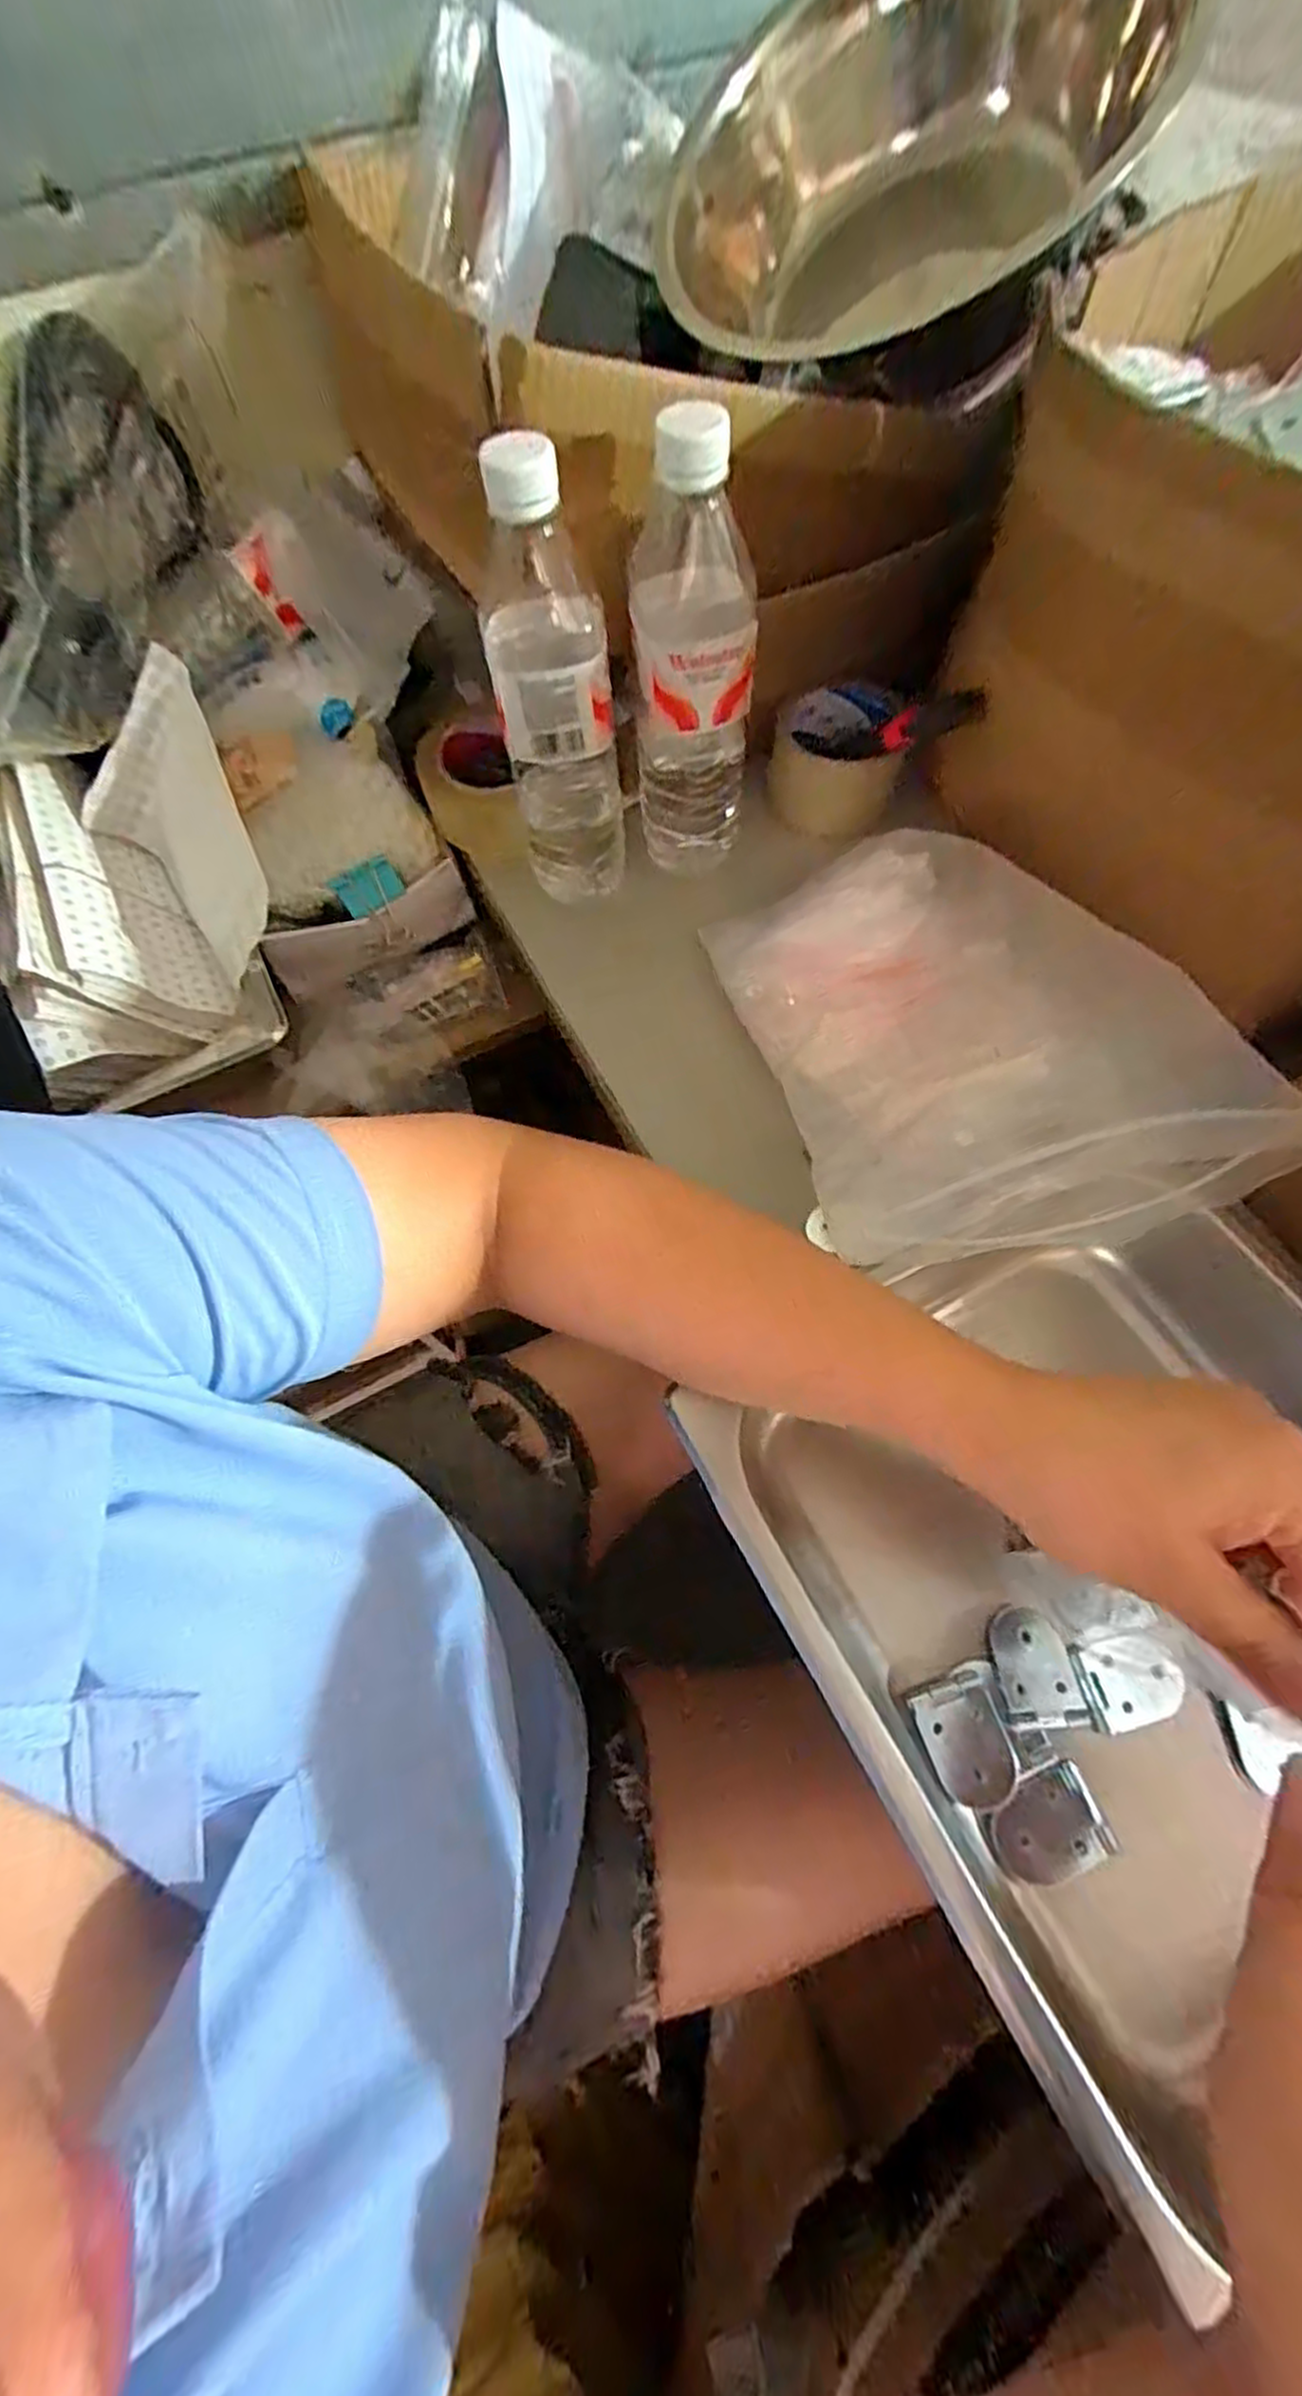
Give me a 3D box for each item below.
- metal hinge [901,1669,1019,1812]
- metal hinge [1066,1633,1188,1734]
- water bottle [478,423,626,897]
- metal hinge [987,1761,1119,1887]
[{"bbox_3d":[0.128,0.220,0.306,0.032,0.004,0.042,-18,66,-5],"label":"metal hinge"},{"bbox_3d":[0.198,0.200,0.313,0.042,0.004,0.031,-10,66,-1],"label":"metal hinge"},{"bbox_3d":[-0.055,-0.271,0.422,0.064,0.213,0.061,-11,66,-2],"label":"water bottle"},{"bbox_3d":[0.154,0.245,0.295,0.045,0.006,0.035,-20,66,-6],"label":"metal hinge"}]

